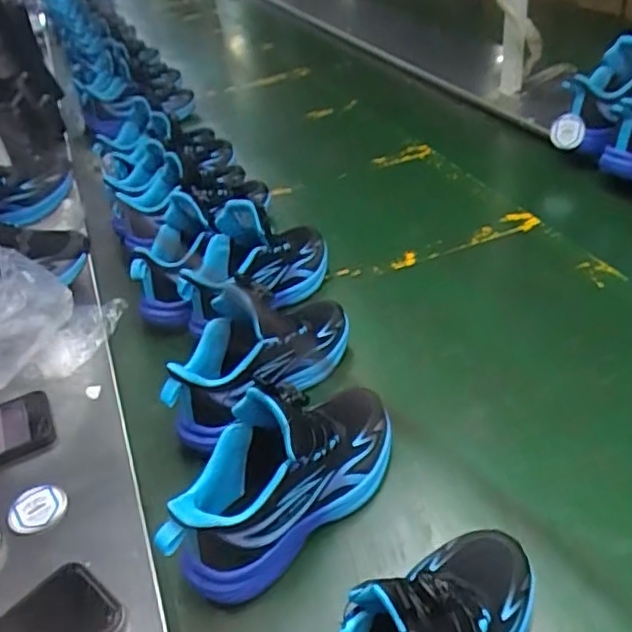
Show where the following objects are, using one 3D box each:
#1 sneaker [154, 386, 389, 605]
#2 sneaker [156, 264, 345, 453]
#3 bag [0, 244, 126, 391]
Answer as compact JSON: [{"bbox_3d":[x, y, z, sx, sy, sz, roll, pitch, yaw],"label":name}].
[{"bbox_3d":[-0.022,0.119,0.523,0.228,0.132,0.080,-34,45,-31],"label":"sneaker"},{"bbox_3d":[-0.059,0.031,0.657,0.083,0.125,0.233,24,46,32],"label":"sneaker"},{"bbox_3d":[-0.341,-0.015,0.714,0.200,0.132,0.167,-27,43,-25],"label":"bag"}]

